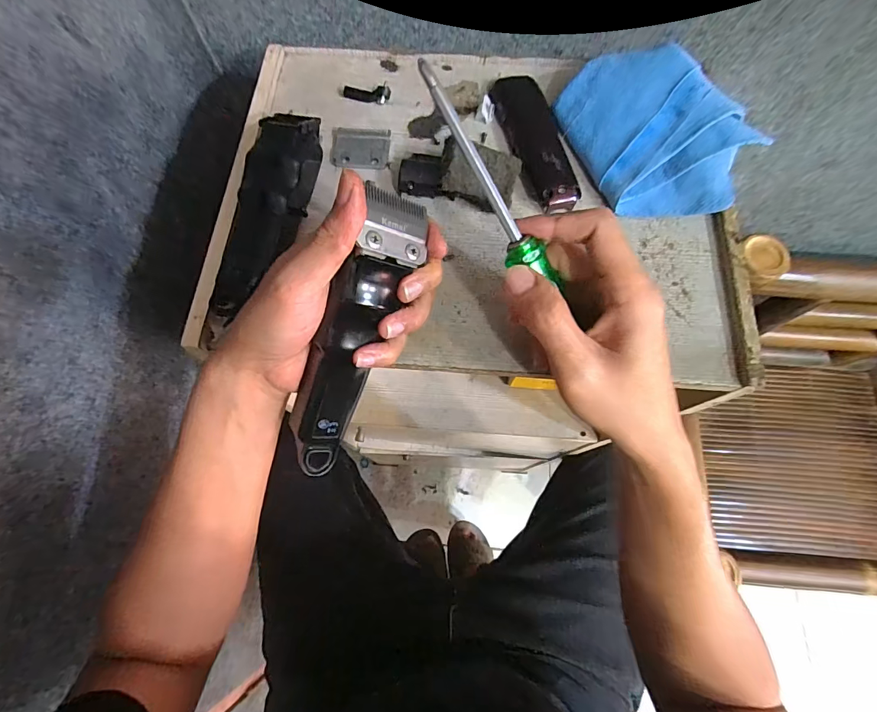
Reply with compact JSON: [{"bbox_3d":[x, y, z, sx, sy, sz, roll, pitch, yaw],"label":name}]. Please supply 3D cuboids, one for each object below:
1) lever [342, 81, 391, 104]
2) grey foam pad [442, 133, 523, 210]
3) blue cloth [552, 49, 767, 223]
[{"bbox_3d":[-0.063,-0.231,0.370,0.042,0.015,0.009,12,70,3],"label":"lever"},{"bbox_3d":[0.037,-0.138,0.325,0.048,0.005,0.042,16,94,-7],"label":"grey foam pad"},{"bbox_3d":[0.162,-0.171,0.321,0.101,0.020,0.148,-37,82,16],"label":"blue cloth"}]

